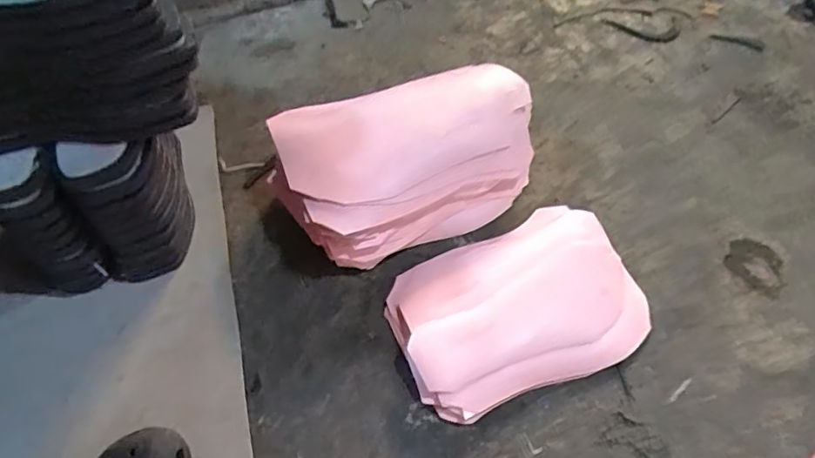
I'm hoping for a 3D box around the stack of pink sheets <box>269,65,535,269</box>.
[{"bbox_3d":[0.001,-0.089,0.692,0.317,0.098,0.198,-20,55,-10],"label":"stack of pink sheets"}]

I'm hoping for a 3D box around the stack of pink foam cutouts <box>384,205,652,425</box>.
[{"bbox_3d":[0.113,0.081,0.601,0.254,0.038,0.184,-20,54,-9],"label":"stack of pink foam cutouts"}]

